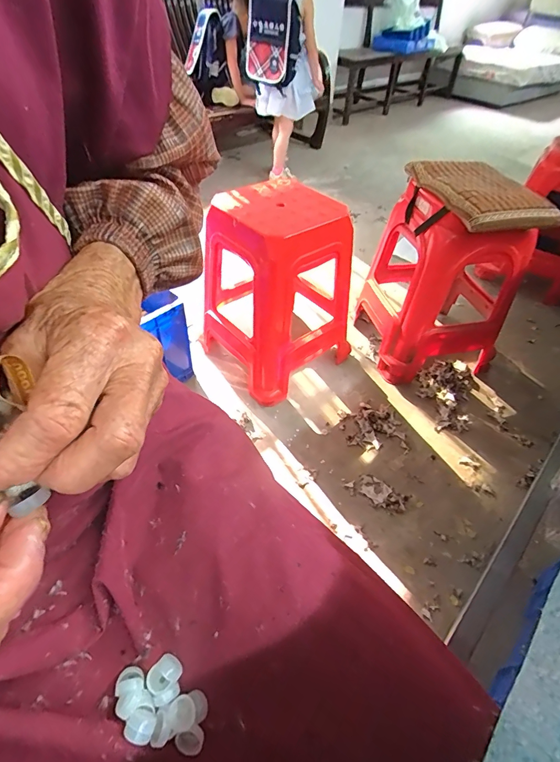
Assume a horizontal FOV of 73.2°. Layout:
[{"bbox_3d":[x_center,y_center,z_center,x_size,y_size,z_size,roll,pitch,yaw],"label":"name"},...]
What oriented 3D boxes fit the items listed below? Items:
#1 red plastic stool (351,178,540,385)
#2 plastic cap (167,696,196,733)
[{"bbox_3d":[0.516,-0.312,1.217,0.390,0.511,0.410,-8,49,-12],"label":"red plastic stool"},{"bbox_3d":[-0.059,0.202,0.229,0.015,0.008,0.016,2,47,-2],"label":"plastic cap"}]

